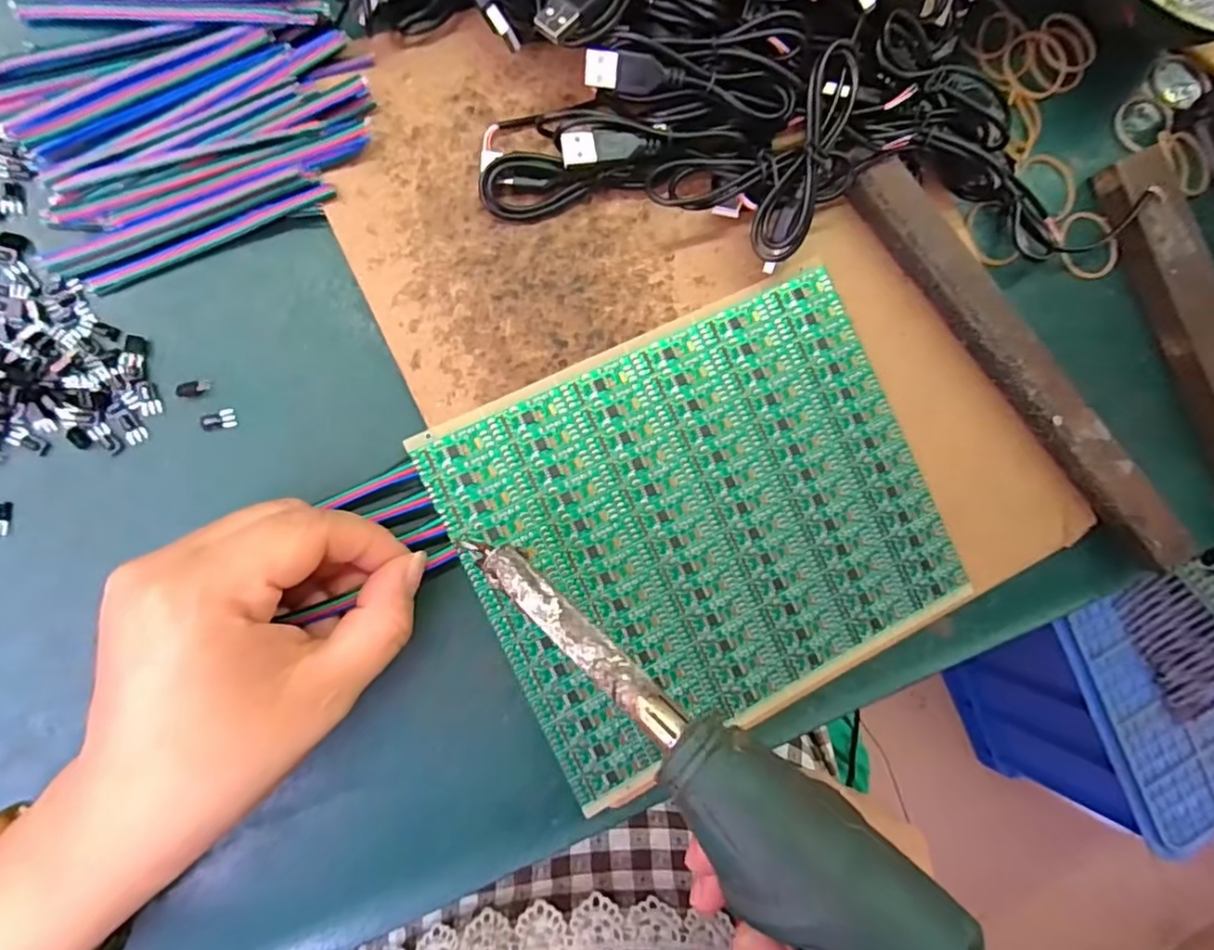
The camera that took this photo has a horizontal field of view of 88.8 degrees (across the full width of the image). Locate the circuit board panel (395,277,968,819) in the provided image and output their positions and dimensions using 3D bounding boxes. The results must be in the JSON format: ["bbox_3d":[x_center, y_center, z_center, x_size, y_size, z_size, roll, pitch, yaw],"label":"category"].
[{"bbox_3d":[0.043,0.021,0.260,0.190,0.004,0.162,-25,91,-10],"label":"circuit board panel"}]

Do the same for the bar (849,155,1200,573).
[{"bbox_3d":[0.186,-0.047,0.278,0.019,0.020,0.222,-42,95,-7],"label":"bar"}]

